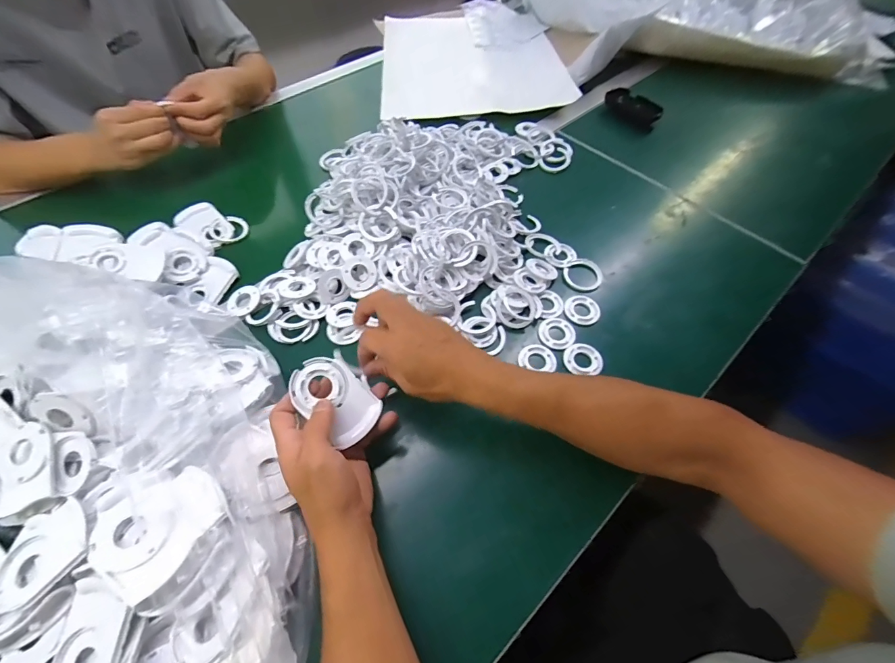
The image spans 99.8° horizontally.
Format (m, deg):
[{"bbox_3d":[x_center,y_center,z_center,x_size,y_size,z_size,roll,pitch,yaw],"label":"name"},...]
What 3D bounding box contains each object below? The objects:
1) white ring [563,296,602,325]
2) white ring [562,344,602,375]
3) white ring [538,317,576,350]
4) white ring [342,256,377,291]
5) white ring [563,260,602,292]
[{"bbox_3d":[0.174,-0.028,0.486,0.041,0.006,0.045,0,58,0],"label":"white ring"},{"bbox_3d":[0.160,0.033,0.444,0.044,0.004,0.041,0,58,0],"label":"white ring"},{"bbox_3d":[0.136,0.001,0.464,0.043,0.004,0.045,0,58,0],"label":"white ring"},{"bbox_3d":[-0.112,-0.074,0.483,0.042,0.005,0.041,0,99,-2],"label":"white ring"},{"bbox_3d":[0.185,-0.078,0.514,0.050,0.004,0.054,0,58,0],"label":"white ring"}]

